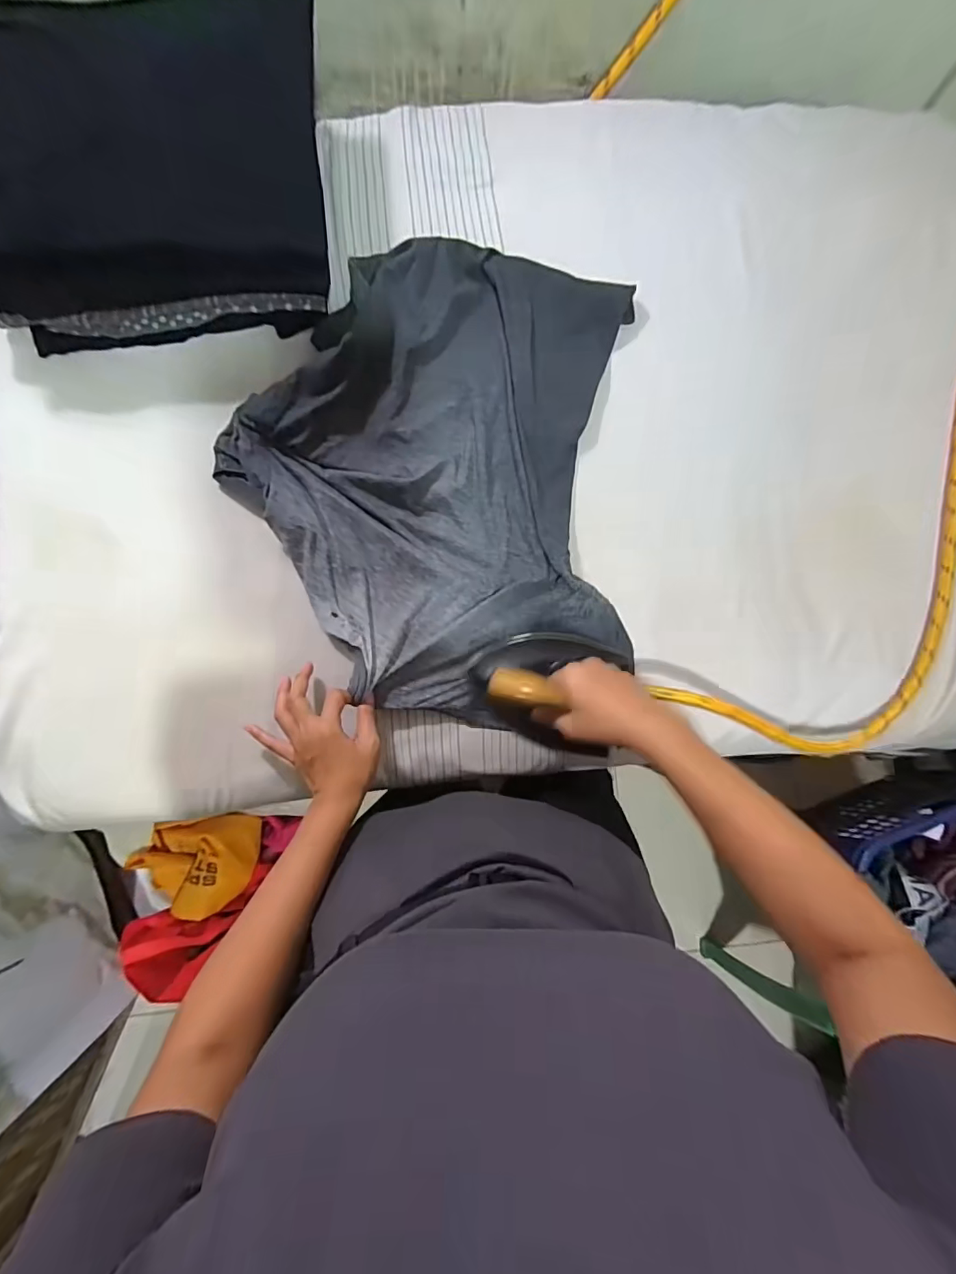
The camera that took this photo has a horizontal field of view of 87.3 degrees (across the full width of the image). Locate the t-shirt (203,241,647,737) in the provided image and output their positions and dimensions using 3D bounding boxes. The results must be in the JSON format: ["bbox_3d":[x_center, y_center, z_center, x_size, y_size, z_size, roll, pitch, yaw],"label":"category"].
[{"bbox_3d":[-0.050,-0.166,0.573,0.434,0.044,0.505,-2,94,-5],"label":"t-shirt"}]

